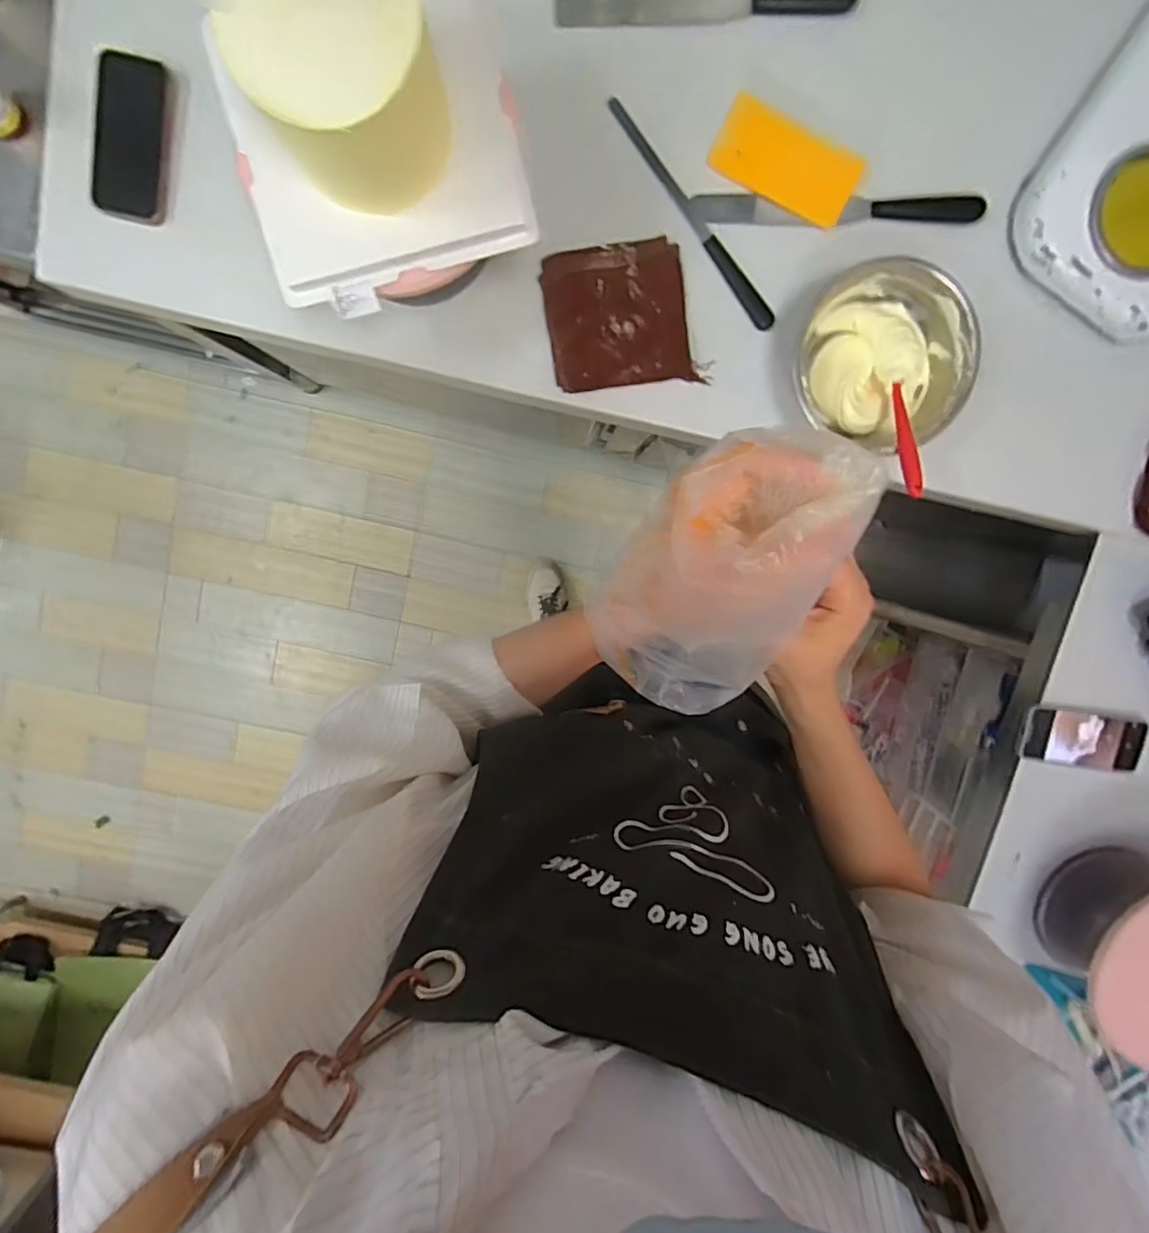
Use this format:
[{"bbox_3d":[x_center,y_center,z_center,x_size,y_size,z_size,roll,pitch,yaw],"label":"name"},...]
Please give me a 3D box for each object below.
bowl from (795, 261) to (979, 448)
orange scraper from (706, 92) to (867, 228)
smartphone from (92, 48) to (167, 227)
[{"bbox_3d":[0.333,-0.277,0.631,0.167,0.080,0.167,0,99,-1],"label":"bowl"},{"bbox_3d":[0.227,-0.485,0.620,0.157,0.013,0.067,27,133,-2],"label":"orange scraper"},{"bbox_3d":[-0.459,-0.491,0.596,0.069,0.012,0.149,7,102,-10],"label":"smartphone"}]

